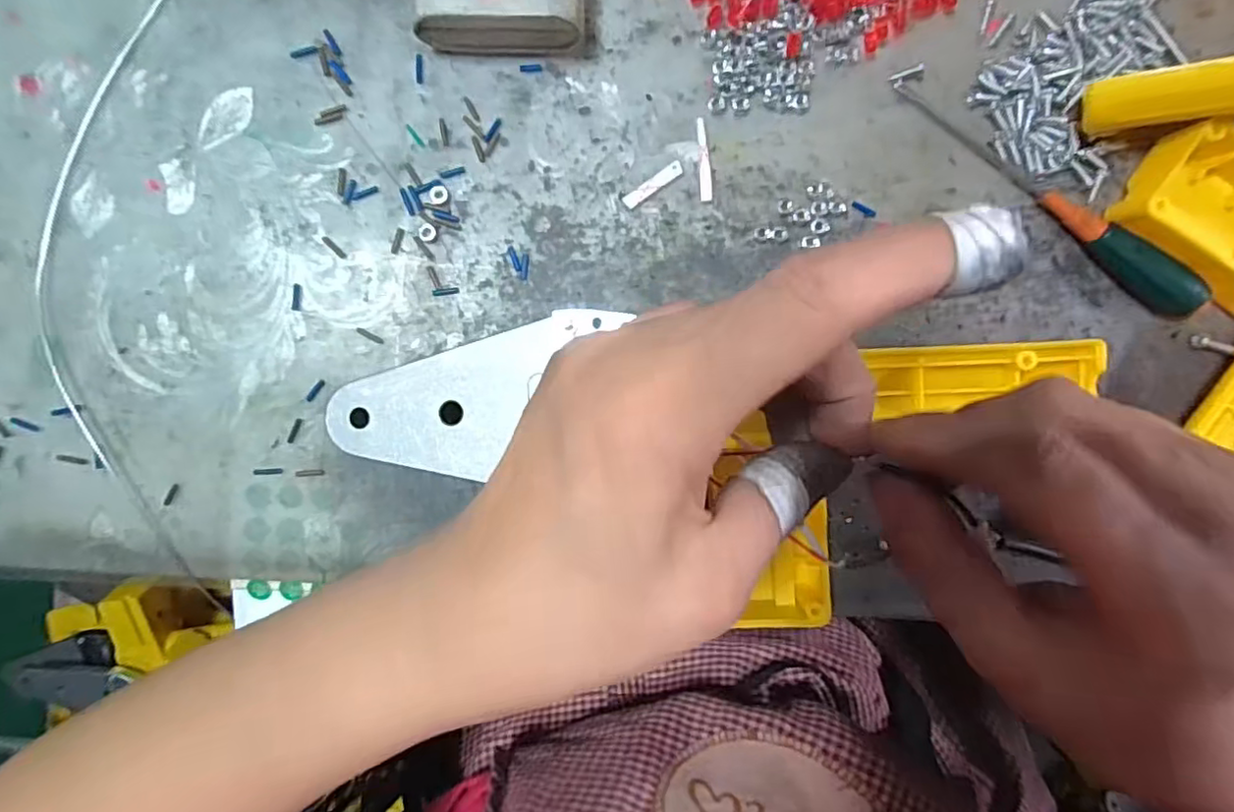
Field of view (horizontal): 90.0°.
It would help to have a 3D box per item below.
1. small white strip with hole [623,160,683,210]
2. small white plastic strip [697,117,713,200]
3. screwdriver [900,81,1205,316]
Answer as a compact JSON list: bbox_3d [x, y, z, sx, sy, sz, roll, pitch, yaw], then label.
[{"bbox_3d":[0.015,-0.089,0.249,0.027,0.004,0.005,-34,93,-1],"label":"small white strip with hole"},{"bbox_3d":[0.035,-0.099,0.250,0.005,0.004,0.032,-4,92,-2],"label":"small white plastic strip"},{"bbox_3d":[0.174,-0.086,0.247,0.141,0.019,0.015,38,90,-3],"label":"screwdriver"}]

